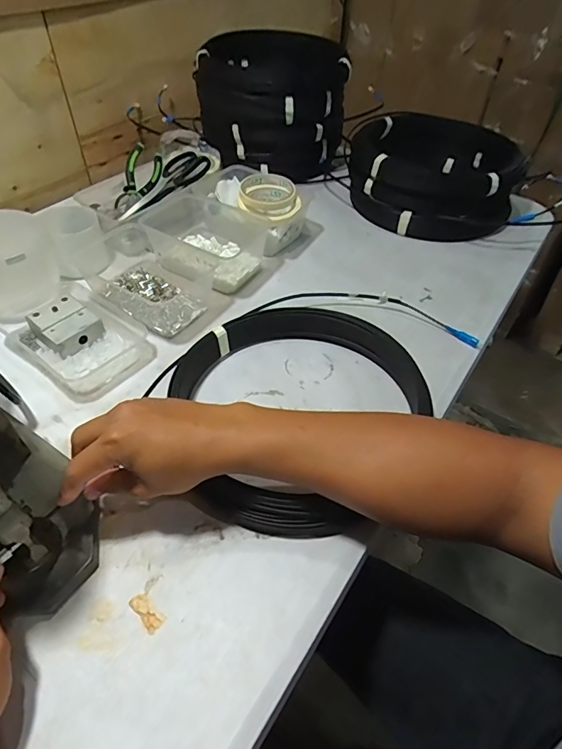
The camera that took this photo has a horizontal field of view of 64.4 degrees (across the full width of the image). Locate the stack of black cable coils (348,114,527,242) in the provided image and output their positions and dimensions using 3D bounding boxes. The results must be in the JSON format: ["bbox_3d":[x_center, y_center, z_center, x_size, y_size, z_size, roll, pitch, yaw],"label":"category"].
[{"bbox_3d":[0.271,-0.354,0.806,0.284,0.110,0.264,22,50,15],"label":"stack of black cable coils"}]

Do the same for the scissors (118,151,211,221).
[{"bbox_3d":[-0.195,-0.311,0.738,0.168,0.023,0.062,-40,58,-3],"label":"scissors"}]

